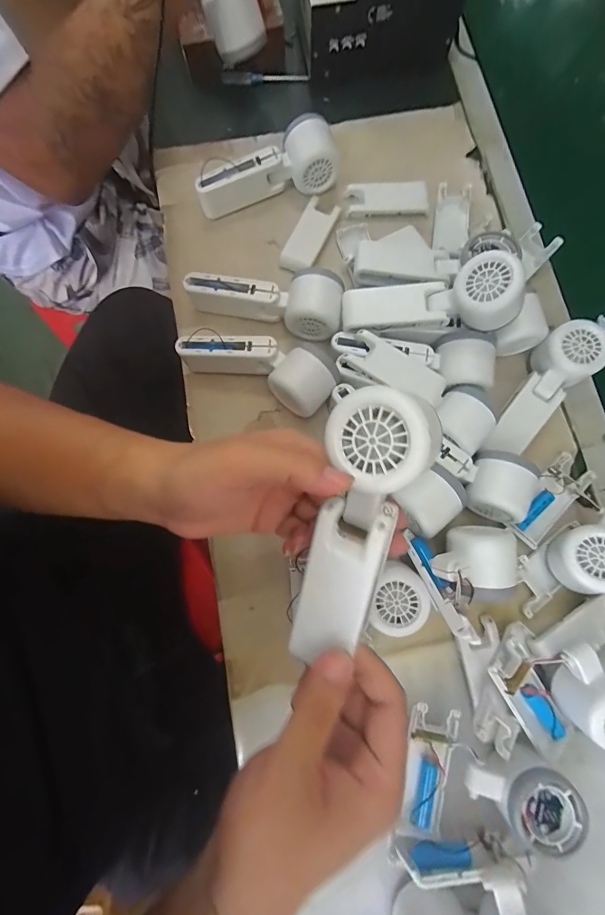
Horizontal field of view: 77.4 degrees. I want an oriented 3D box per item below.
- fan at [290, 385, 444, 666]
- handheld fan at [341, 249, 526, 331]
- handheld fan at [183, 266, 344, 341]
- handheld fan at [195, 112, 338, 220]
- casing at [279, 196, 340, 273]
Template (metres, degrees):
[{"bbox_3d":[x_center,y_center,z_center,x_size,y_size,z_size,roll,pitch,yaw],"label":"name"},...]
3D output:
[{"bbox_3d":[0.027,0.038,0.211,0.052,0.039,0.150,17,95,3],"label":"fan"},{"bbox_3d":[0.124,-0.152,0.372,0.166,0.054,0.053,-1,78,20],"label":"handheld fan"},{"bbox_3d":[-0.042,-0.164,0.404,0.166,0.052,0.061,5,79,0],"label":"handheld fan"},{"bbox_3d":[-0.044,-0.336,0.438,0.160,0.055,0.050,-15,80,-3],"label":"handheld fan"},{"bbox_3d":[0.008,-0.258,0.441,0.040,0.011,0.094,25,80,4],"label":"casing"}]

